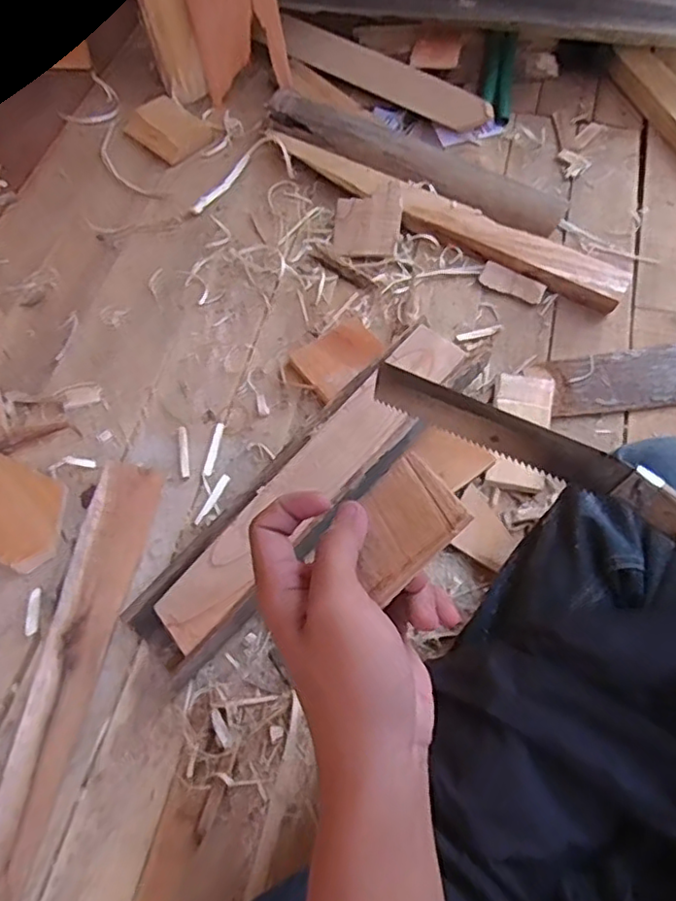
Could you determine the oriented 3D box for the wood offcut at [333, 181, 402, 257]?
[{"bbox_3d":[0.037,-0.294,0.787,0.083,0.010,0.099,-1,77,14],"label":"wood offcut"}]

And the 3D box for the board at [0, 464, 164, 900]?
[{"bbox_3d":[-0.237,0.233,0.522,0.055,0.018,0.486,6,63,4],"label":"board"}]

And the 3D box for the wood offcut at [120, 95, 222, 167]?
[{"bbox_3d":[-0.245,-0.472,0.900,0.118,0.014,0.100,40,70,19],"label":"wood offcut"}]

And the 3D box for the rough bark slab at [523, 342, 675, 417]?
[{"bbox_3d":[0.347,-0.085,0.681,0.240,0.014,0.078,-8,63,-4],"label":"rough bark slab"}]

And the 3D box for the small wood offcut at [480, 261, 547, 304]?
[{"bbox_3d":[0.212,-0.203,0.753,0.079,0.006,0.030,29,91,11],"label":"small wood offcut"}]

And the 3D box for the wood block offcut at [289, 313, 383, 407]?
[{"bbox_3d":[-0.001,-0.103,0.701,0.107,0.019,0.074,-36,68,-16],"label":"wood block offcut"}]

